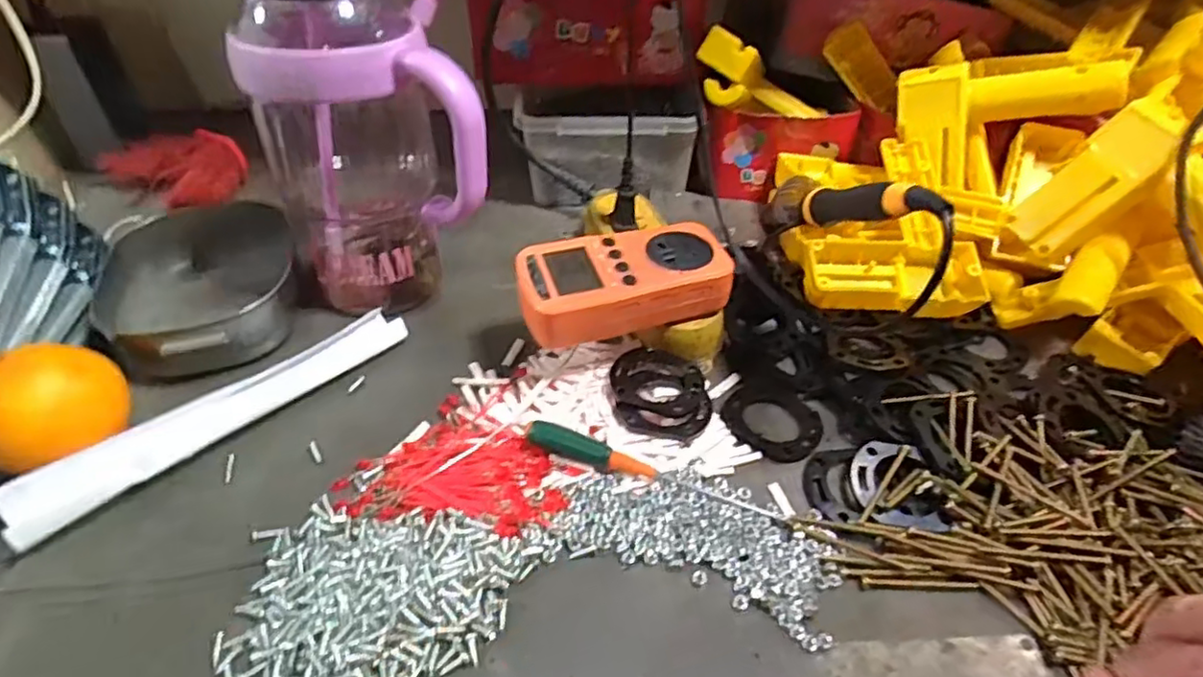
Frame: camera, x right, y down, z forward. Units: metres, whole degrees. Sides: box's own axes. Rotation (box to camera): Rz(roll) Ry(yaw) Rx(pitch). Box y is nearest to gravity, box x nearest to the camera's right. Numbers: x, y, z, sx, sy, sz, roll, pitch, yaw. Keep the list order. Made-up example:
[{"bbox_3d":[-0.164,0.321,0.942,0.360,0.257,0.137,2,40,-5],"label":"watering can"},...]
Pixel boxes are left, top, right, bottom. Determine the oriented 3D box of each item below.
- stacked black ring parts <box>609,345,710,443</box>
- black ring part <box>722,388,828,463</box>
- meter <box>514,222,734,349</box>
[{"bbox_3d":[0.036,0.033,0.396,0.057,0.014,0.066,-4,43,-4],"label":"stacked black ring parts"},{"bbox_3d":[0.103,0.050,0.393,0.060,0.011,0.055,0,42,0],"label":"black ring part"},{"bbox_3d":[0.013,-0.037,0.402,0.127,0.034,0.066,-11,43,-12],"label":"meter"}]

